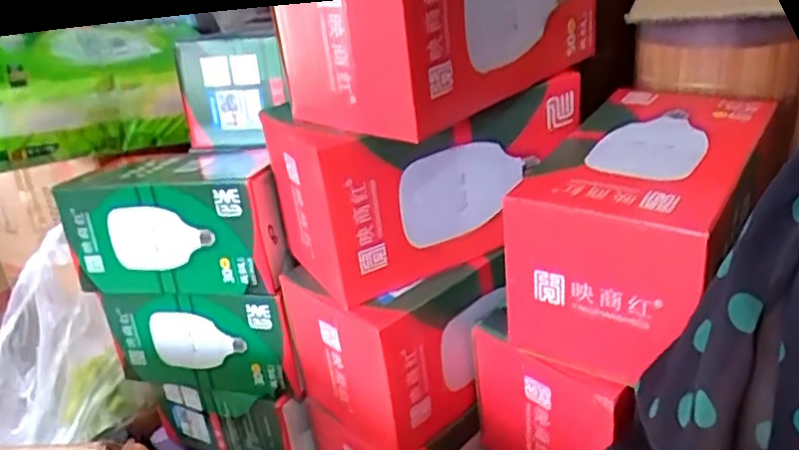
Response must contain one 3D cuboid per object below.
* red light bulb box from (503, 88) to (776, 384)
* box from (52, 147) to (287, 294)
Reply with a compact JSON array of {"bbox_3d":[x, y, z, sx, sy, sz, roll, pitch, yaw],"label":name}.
[{"bbox_3d":[0.189,-0.003,0.519,0.132,0.137,0.236,12,29,30],"label":"red light bulb box"},{"bbox_3d":[-0.194,-0.008,0.625,0.195,0.101,0.110,3,25,12],"label":"box"}]

